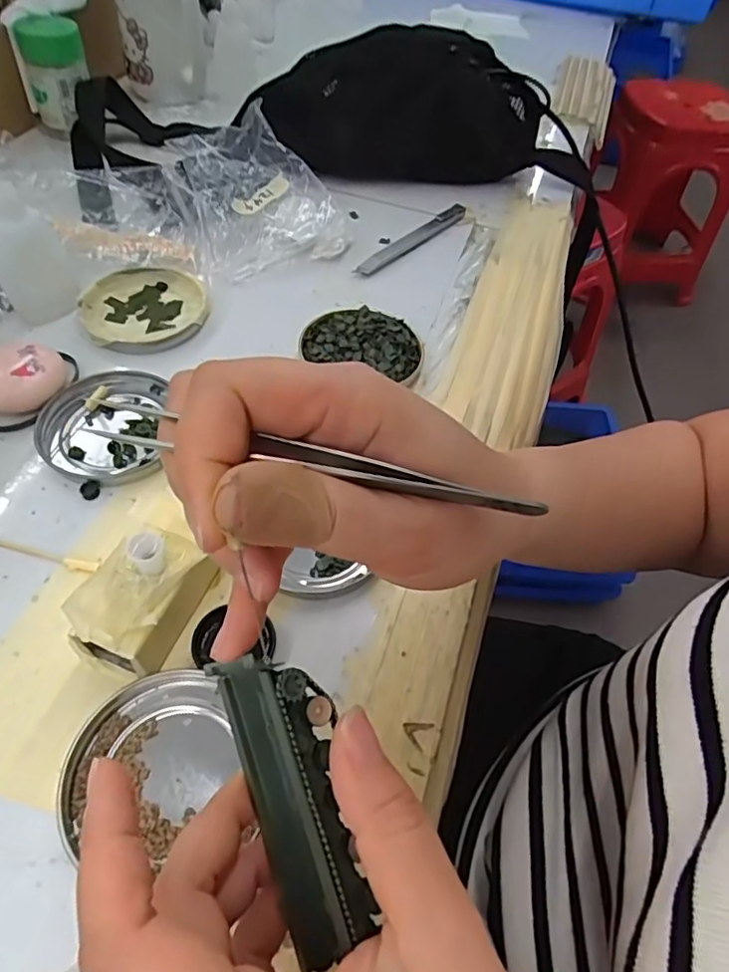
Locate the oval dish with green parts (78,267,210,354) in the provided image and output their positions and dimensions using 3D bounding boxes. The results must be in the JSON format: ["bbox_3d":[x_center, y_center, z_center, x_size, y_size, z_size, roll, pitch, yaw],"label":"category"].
[{"bbox_3d":[-0.146,-0.119,0.394,0.080,0.012,0.073,-9,54,-12],"label":"oval dish with green parts"}]

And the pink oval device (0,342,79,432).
[{"bbox_3d":[-0.194,-0.060,0.337,0.055,0.023,0.043,-24,58,-21],"label":"pink oval device"}]

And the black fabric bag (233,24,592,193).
[{"bbox_3d":[0.057,-0.330,0.515,0.280,0.097,0.082,15,53,6],"label":"black fabric bag"}]

